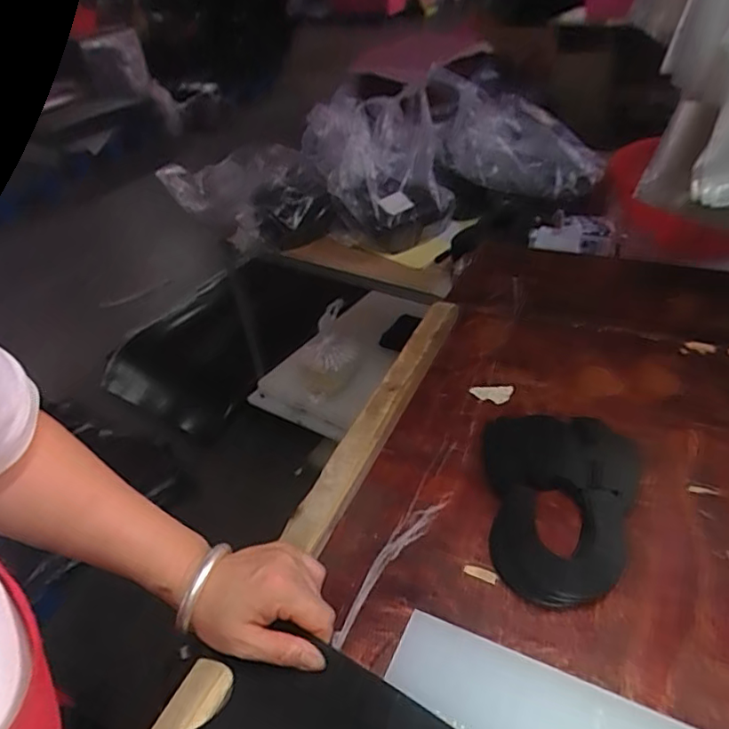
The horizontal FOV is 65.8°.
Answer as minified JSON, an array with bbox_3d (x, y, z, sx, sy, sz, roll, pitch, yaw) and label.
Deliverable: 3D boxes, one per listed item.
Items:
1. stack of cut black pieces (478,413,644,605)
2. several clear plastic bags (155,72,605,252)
[{"bbox_3d":[0.165,0.116,0.490,0.131,0.023,0.188,7,39,19],"label":"stack of cut black pieces"},{"bbox_3d":[0.019,-0.425,1.257,0.922,0.265,0.312,8,41,18],"label":"several clear plastic bags"}]

